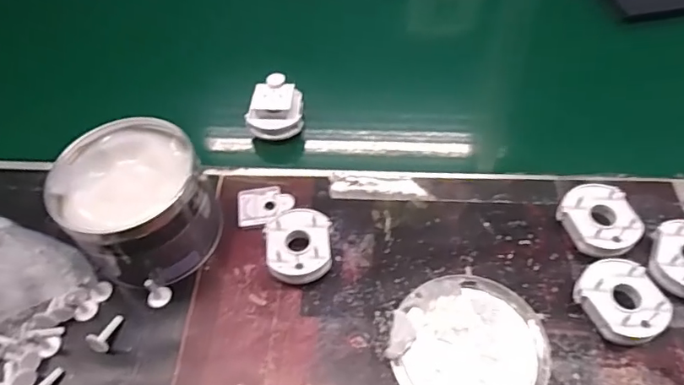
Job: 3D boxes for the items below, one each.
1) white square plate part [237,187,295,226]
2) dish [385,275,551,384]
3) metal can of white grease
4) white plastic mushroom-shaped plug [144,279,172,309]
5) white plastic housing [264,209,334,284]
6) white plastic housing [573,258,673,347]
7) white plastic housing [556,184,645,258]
[{"bbox_3d":[-0.079,0.013,0.539,0.057,0.009,0.041,-8,54,-3],"label":"white square plate part"},{"bbox_3d":[0.108,0.130,0.441,0.125,0.020,0.125,-1,54,2],"label":"dish"},{"bbox_3d":[-0.191,0.011,0.490,0.125,0.092,0.129,-1,54,2],"label":"metal can of white grease"},{"bbox_3d":[-0.171,0.092,0.476,0.017,0.030,0.022,35,63,25],"label":"white plastic mushroom-shaped plug"},{"bbox_3d":[-0.040,0.052,0.492,0.061,0.035,0.068,-9,54,-4],"label":"white plastic housing"},{"bbox_3d":[0.238,0.094,0.444,0.060,0.033,0.072,-26,57,-15],"label":"white plastic housing"},{"bbox_3d":[0.246,0.028,0.493,0.066,0.035,0.070,-23,56,-13],"label":"white plastic housing"}]

